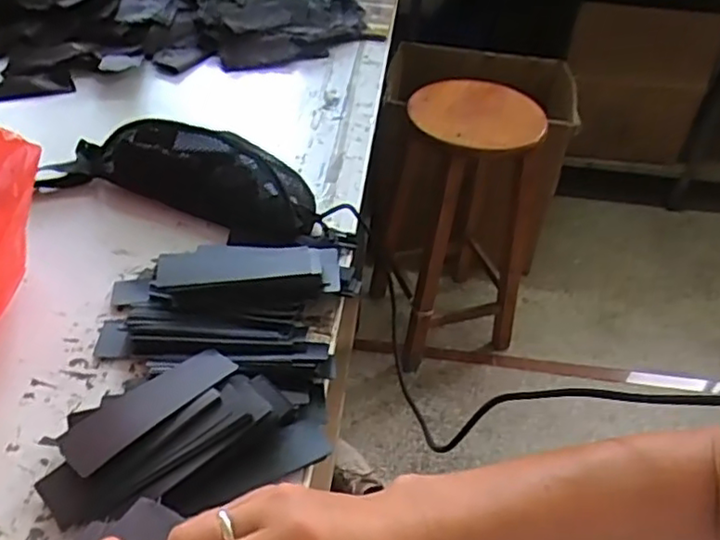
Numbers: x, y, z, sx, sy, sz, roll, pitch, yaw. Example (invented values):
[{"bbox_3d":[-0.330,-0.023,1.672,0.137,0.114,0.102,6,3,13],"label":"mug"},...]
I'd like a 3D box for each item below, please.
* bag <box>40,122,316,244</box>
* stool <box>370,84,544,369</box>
[{"bbox_3d":[-0.214,-0.121,0.784,0.336,0.088,0.122,9,42,4],"label":"bag"},{"bbox_3d":[0.248,-0.105,1.538,0.342,0.672,0.302,-3,42,-9],"label":"stool"}]

